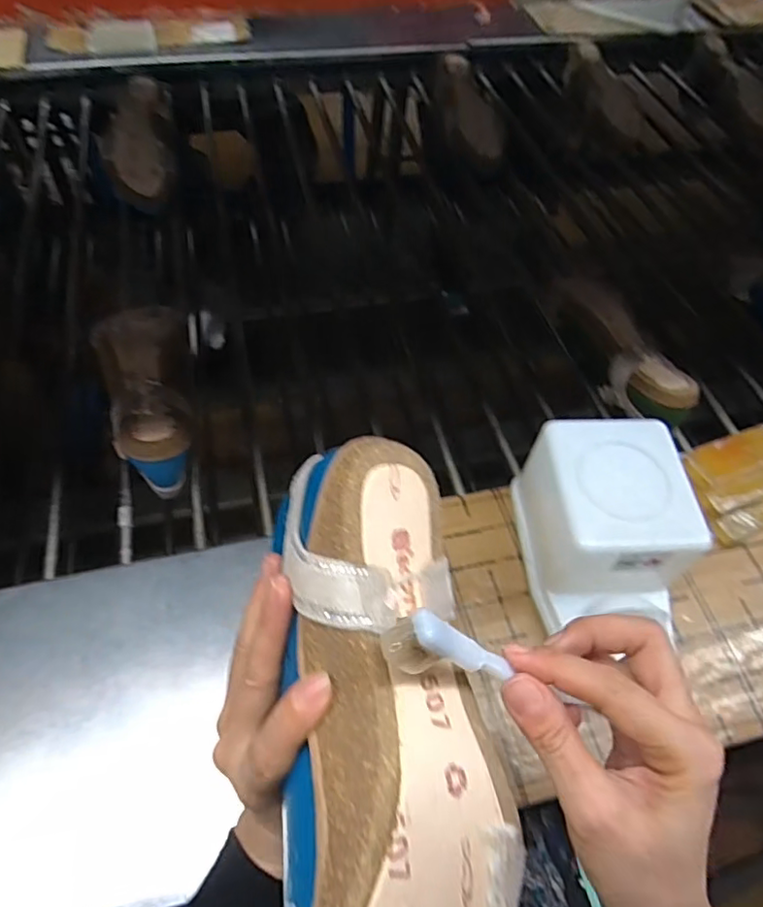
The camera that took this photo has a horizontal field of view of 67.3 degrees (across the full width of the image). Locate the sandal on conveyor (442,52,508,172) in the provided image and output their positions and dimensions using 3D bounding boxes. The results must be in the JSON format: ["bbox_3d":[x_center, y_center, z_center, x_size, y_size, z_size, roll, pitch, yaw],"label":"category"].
[{"bbox_3d":[0.144,-0.562,0.936,0.102,0.053,0.256,0,56,-3],"label":"sandal on conveyor"}]

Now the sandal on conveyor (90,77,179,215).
[{"bbox_3d":[-0.358,-0.467,0.849,0.100,0.062,0.258,-9,54,-7],"label":"sandal on conveyor"}]

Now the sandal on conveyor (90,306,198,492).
[{"bbox_3d":[-0.238,-0.069,0.589,0.083,0.062,0.226,-10,54,-8],"label":"sandal on conveyor"}]

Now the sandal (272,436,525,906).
[{"bbox_3d":[-0.001,0.116,0.230,0.089,0.053,0.231,8,66,-31],"label":"sandal"}]

